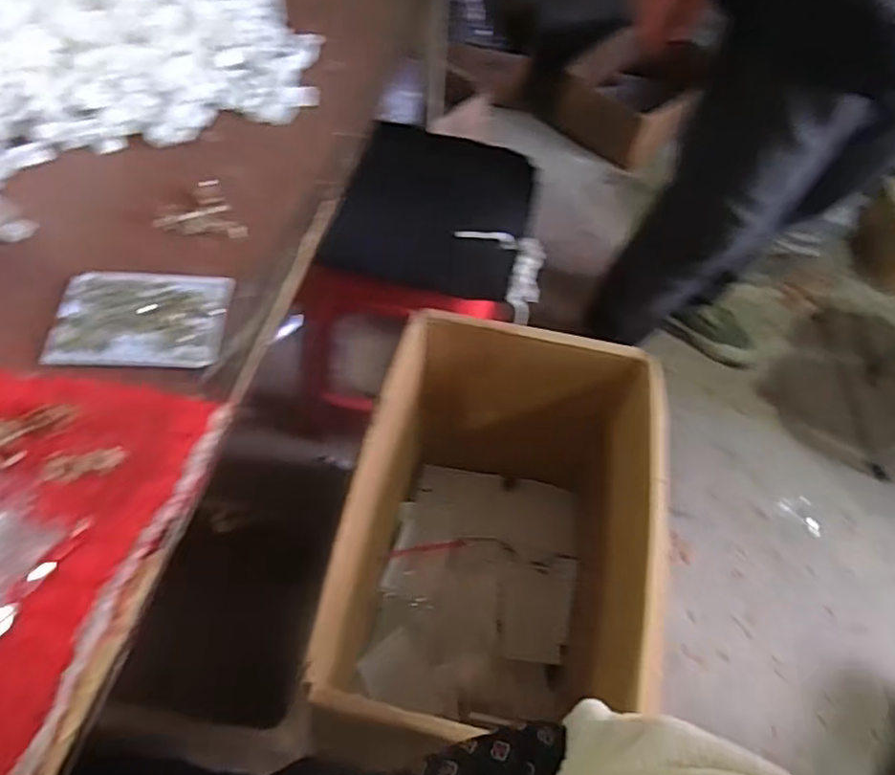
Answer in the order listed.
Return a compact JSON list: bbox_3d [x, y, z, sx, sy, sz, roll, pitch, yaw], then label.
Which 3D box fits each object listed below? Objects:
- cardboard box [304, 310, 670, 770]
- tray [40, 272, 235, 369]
[{"bbox_3d":[0.061,0.209,0.929,0.320,0.455,0.451,14,57,4],"label":"cardboard box"},{"bbox_3d":[-0.259,-0.059,0.554,0.137,0.007,0.100,2,57,-3],"label":"tray"}]

